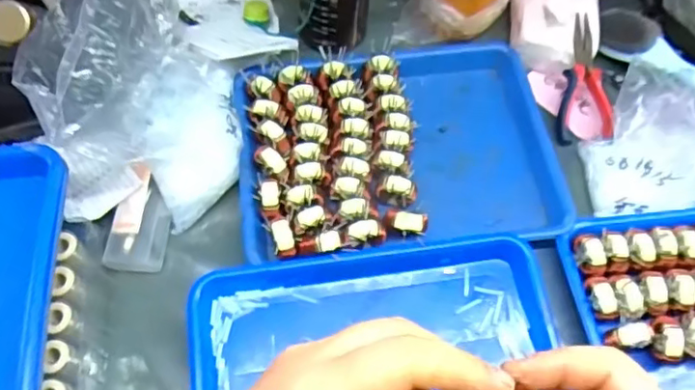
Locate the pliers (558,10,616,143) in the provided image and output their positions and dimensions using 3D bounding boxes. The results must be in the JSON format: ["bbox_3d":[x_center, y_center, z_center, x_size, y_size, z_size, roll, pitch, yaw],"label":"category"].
[{"bbox_3d":[0.270,-0.131,0.684,0.062,0.023,0.152,3,83,-1],"label":"pliers"}]

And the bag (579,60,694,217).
[{"bbox_3d":[0.347,-0.069,0.629,0.177,0.085,0.158,-2,64,-3],"label":"bag"}]

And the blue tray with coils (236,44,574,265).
[{"bbox_3d":[0.052,-0.056,0.647,0.331,0.048,0.248,-4,64,-4],"label":"blue tray with coils"}]

